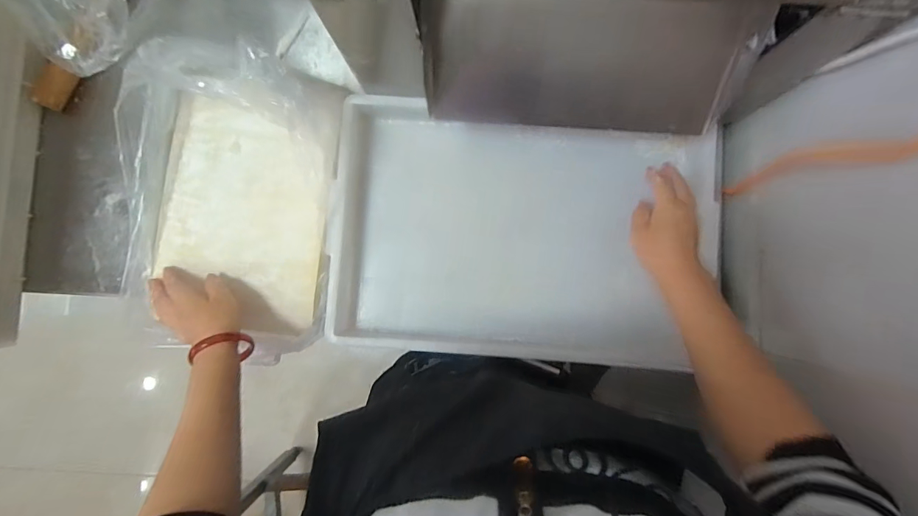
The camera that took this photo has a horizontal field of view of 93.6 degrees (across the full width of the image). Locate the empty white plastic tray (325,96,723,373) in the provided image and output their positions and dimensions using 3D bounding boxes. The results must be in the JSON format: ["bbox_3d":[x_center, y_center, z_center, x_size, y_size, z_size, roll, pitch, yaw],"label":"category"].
[{"bbox_3d":[0.070,-0.029,0.501,0.421,0.075,0.280,5,88,8],"label":"empty white plastic tray"}]

